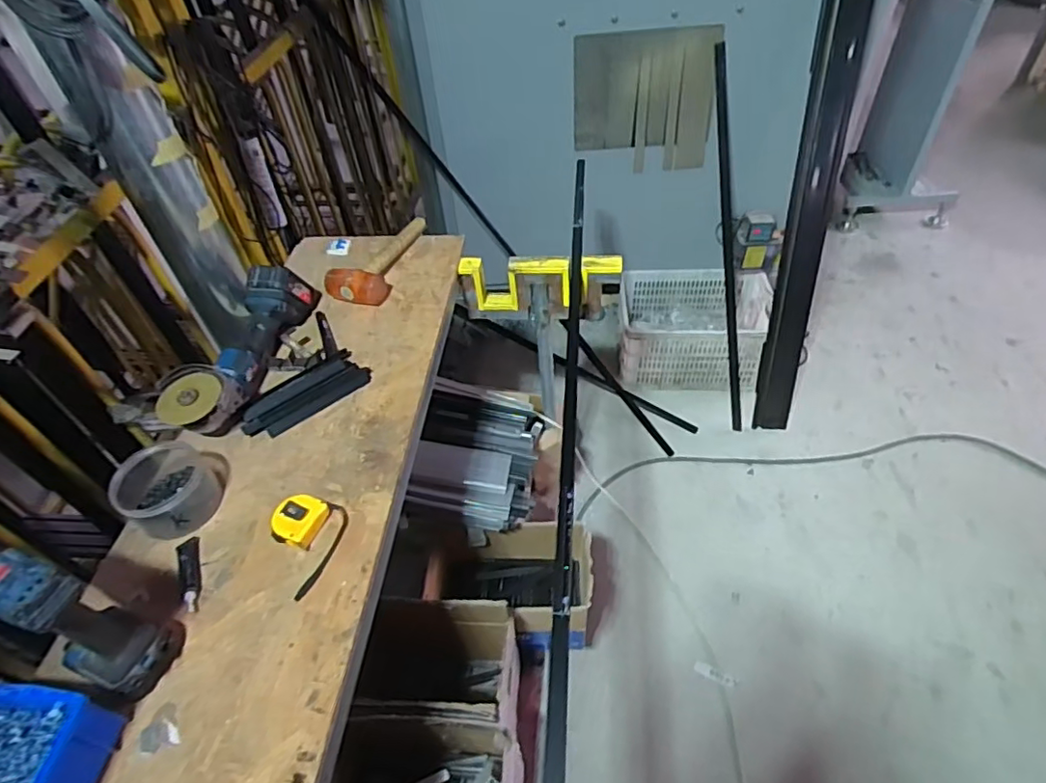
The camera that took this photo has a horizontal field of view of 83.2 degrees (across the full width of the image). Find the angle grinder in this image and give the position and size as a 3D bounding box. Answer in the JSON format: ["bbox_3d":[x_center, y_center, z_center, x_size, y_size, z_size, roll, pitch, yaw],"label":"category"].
[{"bbox_3d":[-0.470,-0.083,0.974,0.116,0.108,0.343,5,47,10],"label":"angle grinder"}]

